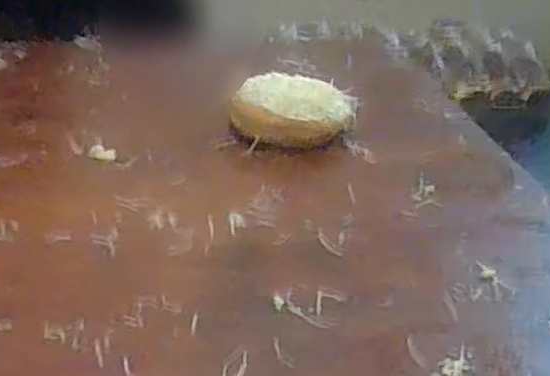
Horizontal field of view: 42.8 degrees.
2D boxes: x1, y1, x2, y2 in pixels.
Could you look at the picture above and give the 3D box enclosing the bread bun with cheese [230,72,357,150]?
[{"bbox_3d":[0.012,-0.062,0.569,0.096,0.041,0.083,13,30,16],"label":"bread bun with cheese"}]

